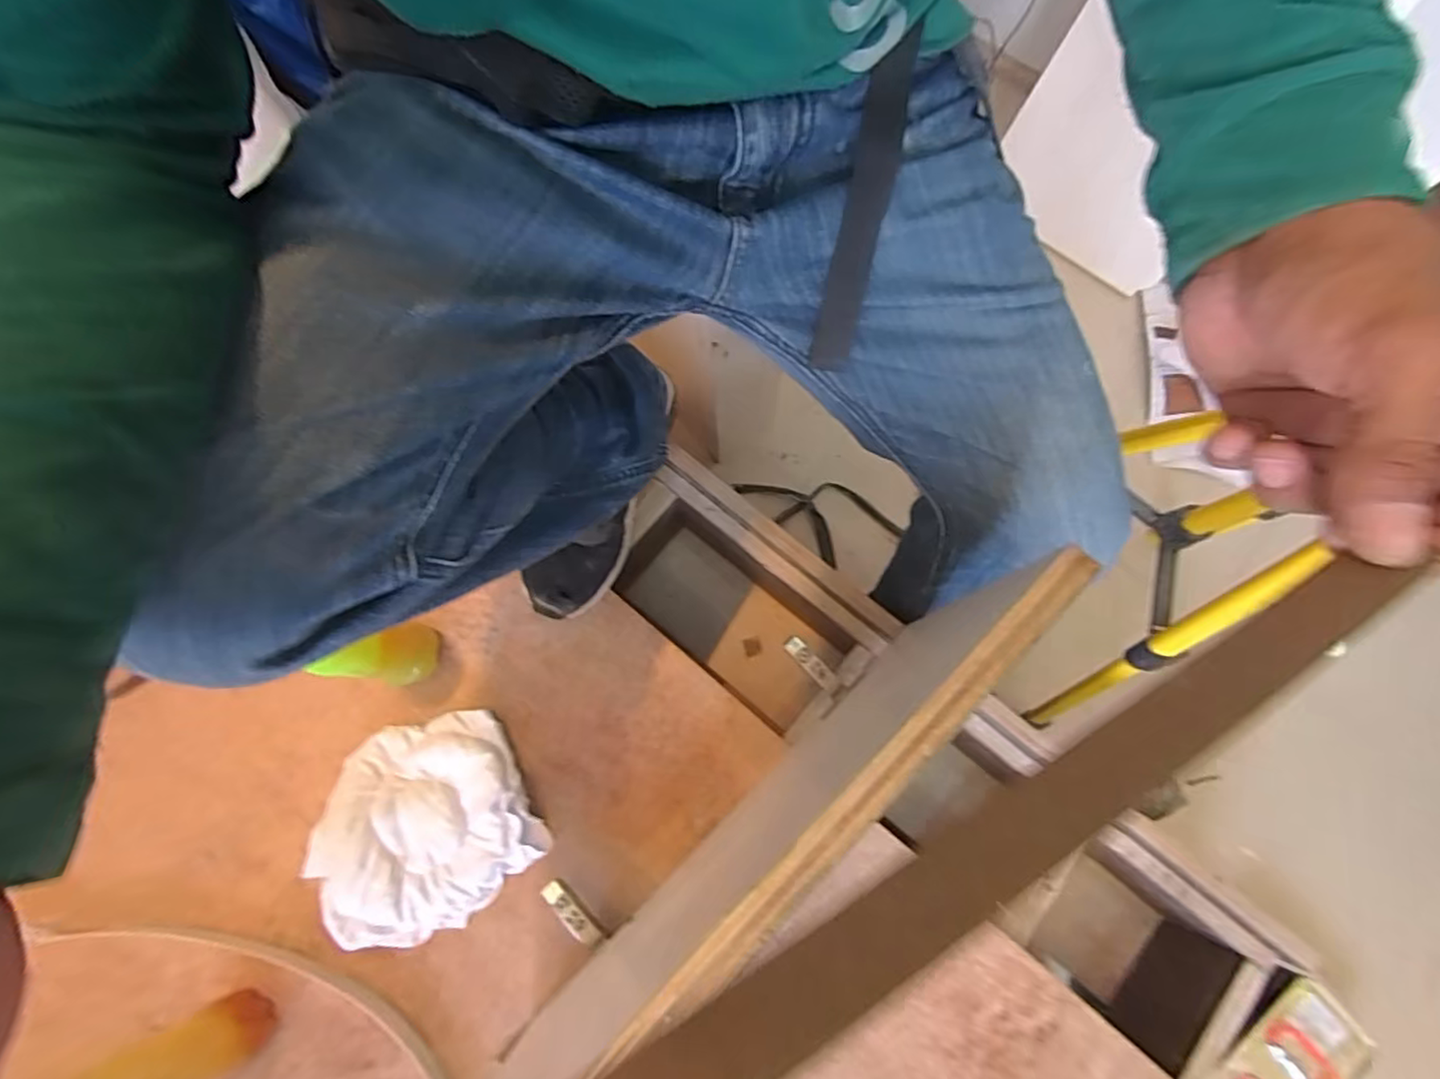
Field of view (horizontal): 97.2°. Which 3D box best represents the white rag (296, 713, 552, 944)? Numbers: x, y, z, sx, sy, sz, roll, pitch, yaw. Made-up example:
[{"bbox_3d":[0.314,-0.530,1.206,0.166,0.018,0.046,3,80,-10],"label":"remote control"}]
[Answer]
[{"bbox_3d":[-0.272,0.261,0.583,0.192,0.039,0.184,-23,76,-5],"label":"white rag"}]

